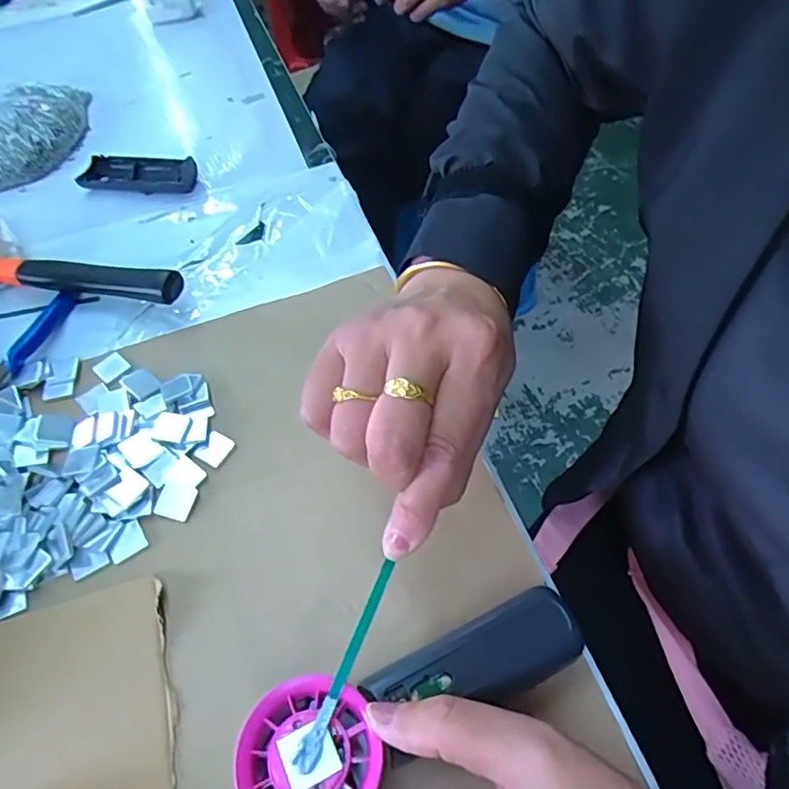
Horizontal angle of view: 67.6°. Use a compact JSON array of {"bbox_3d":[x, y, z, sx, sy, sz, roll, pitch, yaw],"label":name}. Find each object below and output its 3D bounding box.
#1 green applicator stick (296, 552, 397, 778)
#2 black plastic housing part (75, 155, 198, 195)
[{"bbox_3d":[-0.019,0.109,0.241,0.008,0.007,0.083,20,70,16],"label":"green applicator stick"},{"bbox_3d":[-0.229,-0.198,0.529,0.104,0.013,0.036,9,72,8],"label":"black plastic housing part"}]

